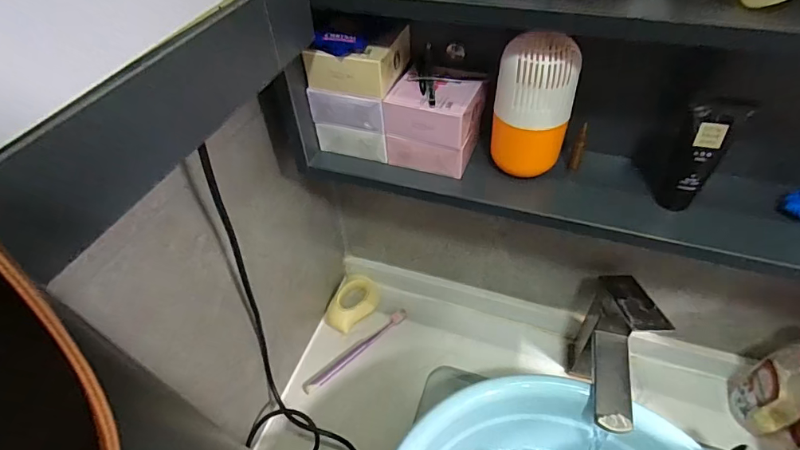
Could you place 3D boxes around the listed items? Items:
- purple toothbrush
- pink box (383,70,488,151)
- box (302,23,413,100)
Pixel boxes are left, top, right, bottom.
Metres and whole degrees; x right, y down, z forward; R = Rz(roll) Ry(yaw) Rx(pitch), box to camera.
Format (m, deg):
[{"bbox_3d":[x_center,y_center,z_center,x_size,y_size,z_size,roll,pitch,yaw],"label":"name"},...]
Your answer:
[{"bbox_3d":[-0.068,0.193,0.695,0.192,0.022,0.021,-32,52,-24],"label":"purple toothbrush"},{"bbox_3d":[0.037,-0.115,0.428,0.082,0.038,0.074,16,49,18],"label":"pink box"},{"bbox_3d":[-0.037,-0.159,0.425,0.079,0.037,0.078,14,49,16],"label":"box"}]

